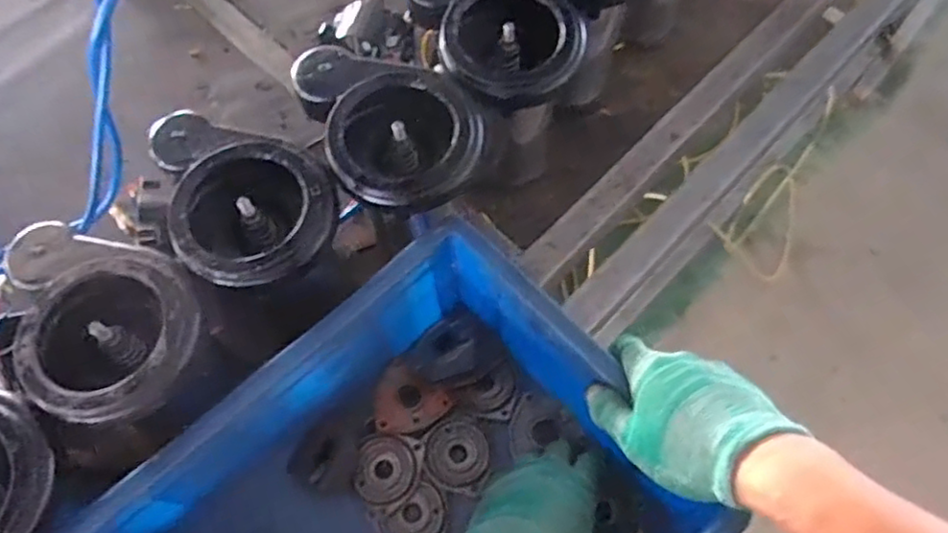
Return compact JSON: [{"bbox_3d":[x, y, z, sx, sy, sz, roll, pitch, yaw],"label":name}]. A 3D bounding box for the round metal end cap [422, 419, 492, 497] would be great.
[{"bbox_3d":[-0.014,0.165,0.560,0.053,0.020,0.063,-22,67,-7],"label":"round metal end cap"}]

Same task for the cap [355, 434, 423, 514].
[{"bbox_3d":[-0.074,0.173,0.547,0.056,0.014,0.057,-1,66,2],"label":"cap"}]

